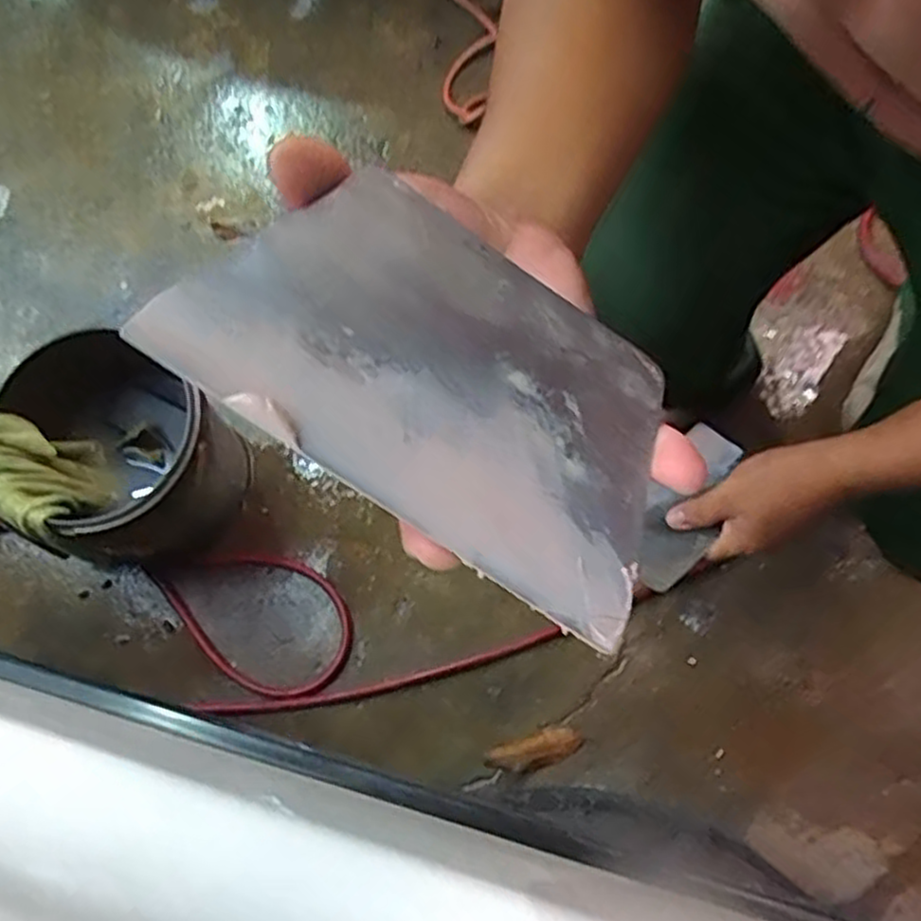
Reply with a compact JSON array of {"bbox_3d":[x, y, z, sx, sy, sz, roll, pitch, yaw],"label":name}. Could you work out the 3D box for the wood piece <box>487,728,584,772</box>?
[{"bbox_3d":[0.087,0.340,0.889,0.114,0.015,0.039,-8,71,-15],"label":"wood piece"}]

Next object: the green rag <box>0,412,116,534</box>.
[{"bbox_3d":[-0.445,0.019,0.824,0.122,0.134,0.104,25,79,13],"label":"green rag"}]

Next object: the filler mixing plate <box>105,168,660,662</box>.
[{"bbox_3d":[-0.001,-0.026,0.215,0.137,0.004,0.098,33,56,-7],"label":"filler mixing plate"}]

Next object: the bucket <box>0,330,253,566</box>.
[{"bbox_3d":[-0.378,-0.011,0.878,0.195,0.199,0.201,-2,74,6],"label":"bucket"}]

